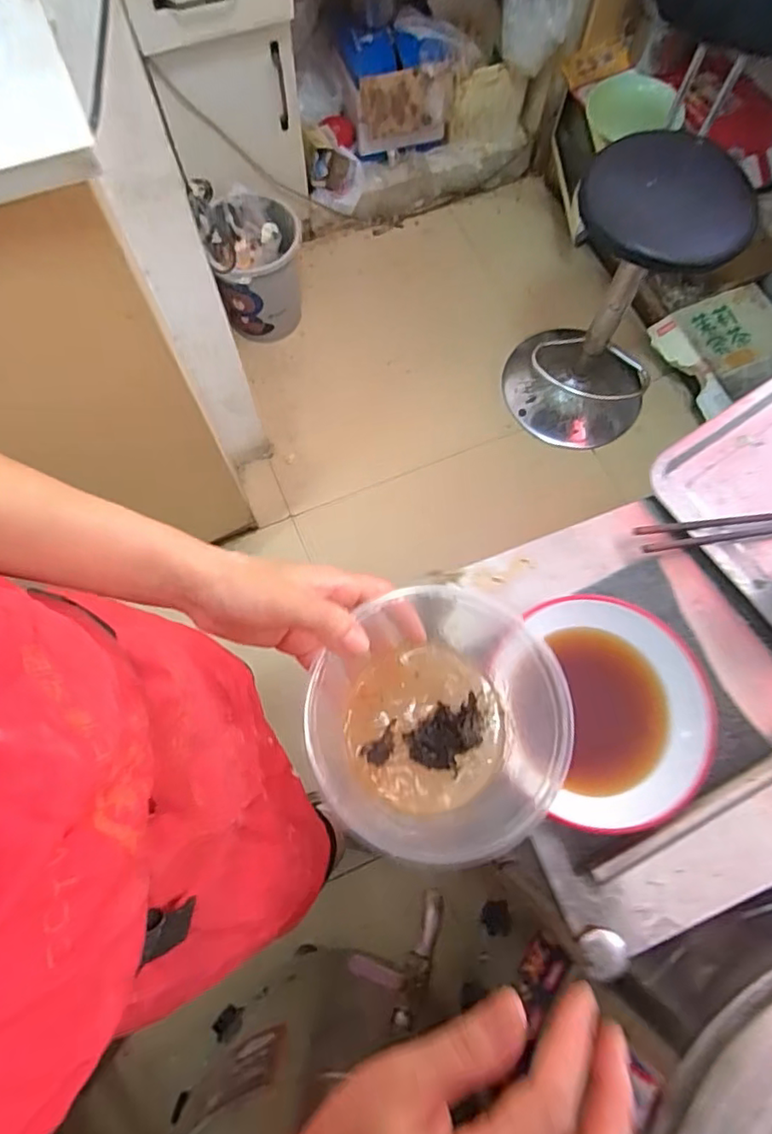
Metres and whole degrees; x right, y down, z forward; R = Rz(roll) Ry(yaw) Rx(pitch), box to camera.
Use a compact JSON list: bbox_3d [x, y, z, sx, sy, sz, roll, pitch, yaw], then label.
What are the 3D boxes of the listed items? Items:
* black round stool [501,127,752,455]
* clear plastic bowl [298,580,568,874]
[{"bbox_3d":[0.505,-0.567,1.355,0.324,0.679,0.302,19,72,5],"label":"black round stool"},{"bbox_3d":[0.036,0.092,0.363,0.163,0.057,0.151,0,72,-1],"label":"clear plastic bowl"}]

